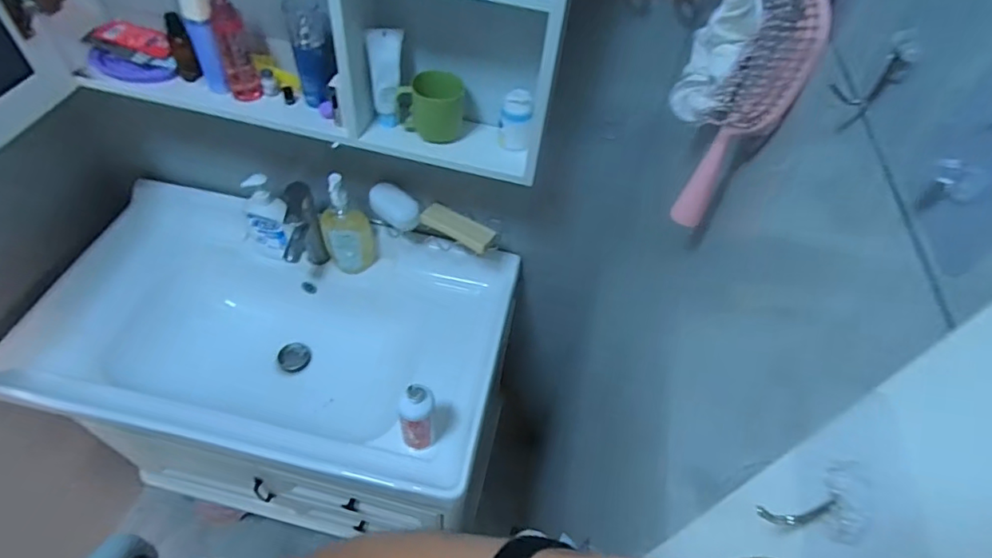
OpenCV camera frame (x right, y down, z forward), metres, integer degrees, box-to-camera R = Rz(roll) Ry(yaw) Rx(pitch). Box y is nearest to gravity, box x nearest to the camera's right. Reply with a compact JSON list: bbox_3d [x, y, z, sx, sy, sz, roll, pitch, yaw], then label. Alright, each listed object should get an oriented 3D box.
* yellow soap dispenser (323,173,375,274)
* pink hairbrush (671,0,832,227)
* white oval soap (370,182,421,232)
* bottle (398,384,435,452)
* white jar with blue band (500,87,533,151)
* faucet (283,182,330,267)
[{"bbox_3d":[-0.282,-0.102,1.001,0.093,0.231,0.042,4,51,-3],"label":"yellow soap dispenser"},{"bbox_3d":[0.162,-0.107,0.348,0.033,0.162,0.052,17,51,7],"label":"pink hairbrush"},{"bbox_3d":[-0.183,-0.132,0.965,0.099,0.055,0.055,27,53,15],"label":"white oval soap"},{"bbox_3d":[-0.121,0.217,0.807,0.053,0.163,0.041,11,51,2],"label":"bottle"},{"bbox_3d":[0.028,-0.221,0.742,0.041,0.080,0.042,5,51,-2],"label":"white jar with blue band"},{"bbox_3d":[-0.365,-0.083,1.002,0.071,0.181,0.104,-11,53,-15],"label":"faucet"}]

